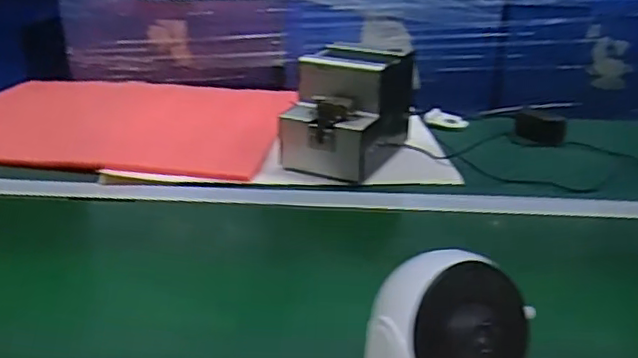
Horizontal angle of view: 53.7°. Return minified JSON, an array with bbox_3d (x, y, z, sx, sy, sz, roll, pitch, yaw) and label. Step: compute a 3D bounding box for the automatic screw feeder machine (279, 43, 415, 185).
[{"bbox_3d":[0.040,-0.099,0.885,0.130,0.141,0.181,12,27,22],"label":"automatic screw feeder machine"}]

